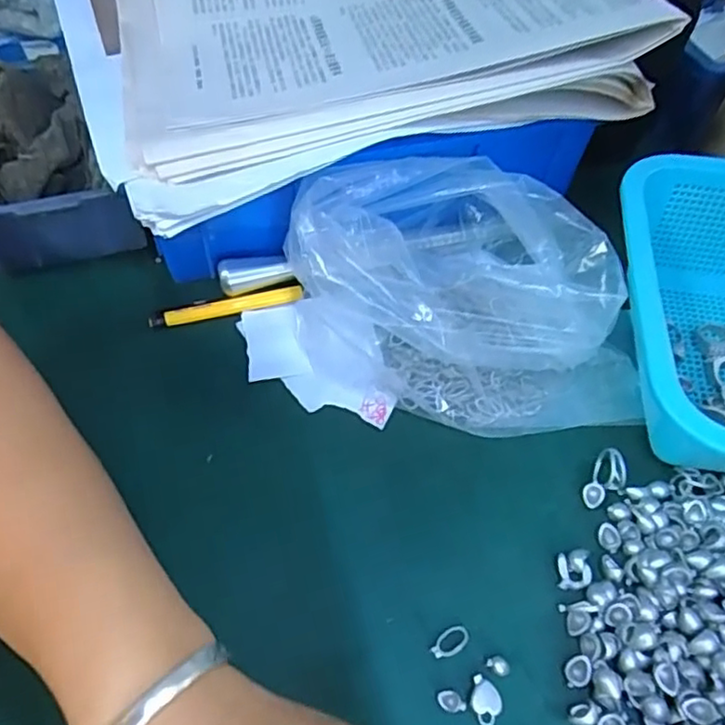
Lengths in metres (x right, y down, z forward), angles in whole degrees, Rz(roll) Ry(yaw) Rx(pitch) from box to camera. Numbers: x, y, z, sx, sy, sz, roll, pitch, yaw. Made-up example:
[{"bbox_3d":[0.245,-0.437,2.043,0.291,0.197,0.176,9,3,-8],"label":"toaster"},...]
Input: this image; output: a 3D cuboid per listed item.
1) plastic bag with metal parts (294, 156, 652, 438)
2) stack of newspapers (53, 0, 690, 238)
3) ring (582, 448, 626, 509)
[{"bbox_3d":[0.056,-0.041,0.342,0.188,0.074,0.134,-1,56,-2],"label":"plastic bag with metal parts"},{"bbox_3d":[-0.018,-0.206,0.361,0.297,0.047,0.246,-18,59,-13],"label":"stack of newspapers"},{"bbox_3d":[0.123,0.060,0.313,0.016,0.017,0.027,28,60,16],"label":"ring"}]

